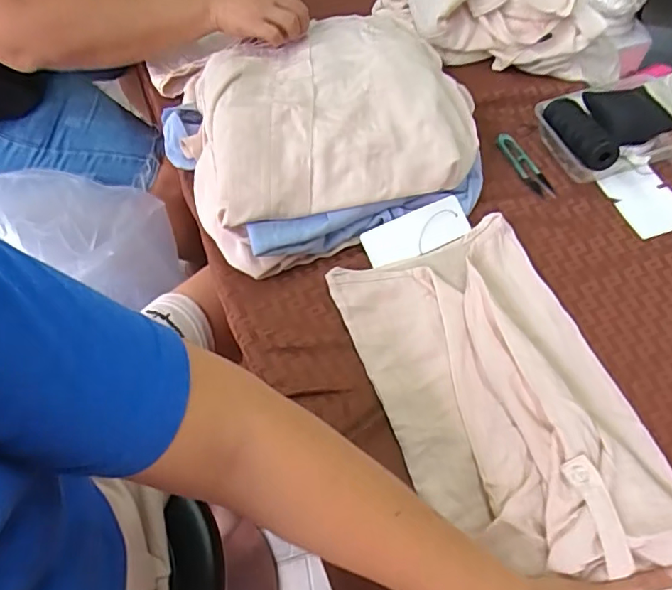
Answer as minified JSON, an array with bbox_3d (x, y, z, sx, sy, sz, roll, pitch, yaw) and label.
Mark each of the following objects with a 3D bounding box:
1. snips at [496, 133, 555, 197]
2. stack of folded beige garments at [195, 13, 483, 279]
[{"bbox_3d":[0.226,-0.156,0.633,0.027,0.010,0.101,-21,60,-13],"label":"snips"},{"bbox_3d":[-0.018,-0.201,0.609,0.320,0.090,0.308,-19,60,-12],"label":"stack of folded beige garments"}]

